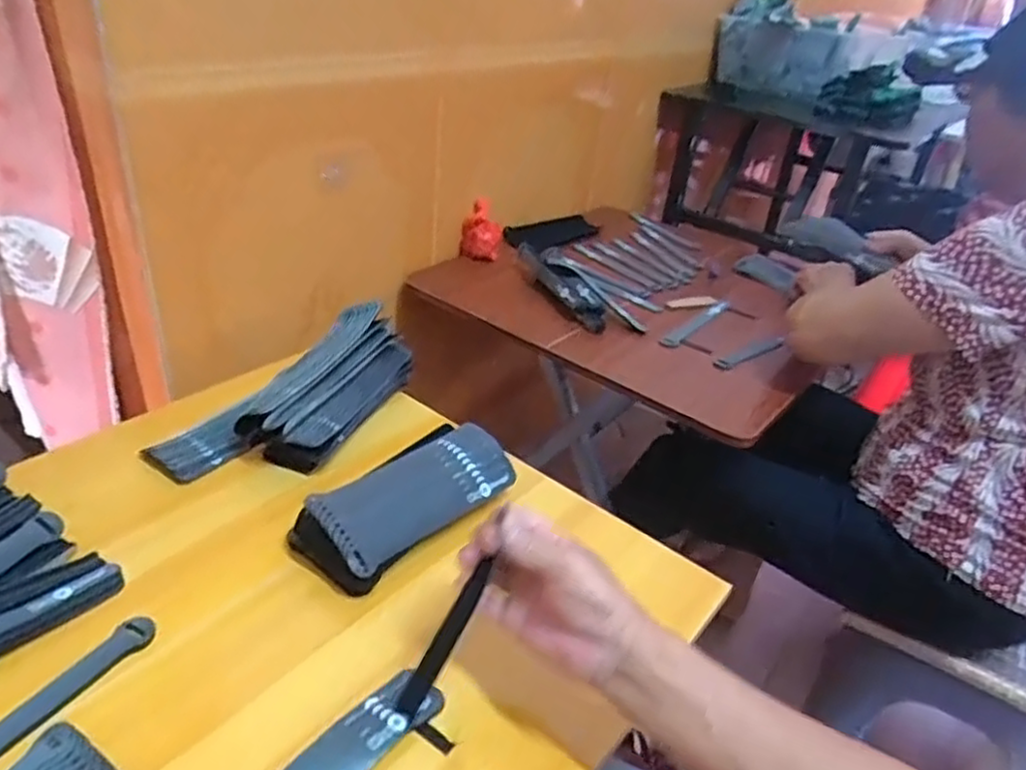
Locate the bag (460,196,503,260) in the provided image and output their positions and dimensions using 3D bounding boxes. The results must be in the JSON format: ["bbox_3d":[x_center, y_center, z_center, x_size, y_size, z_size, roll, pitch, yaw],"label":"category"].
[{"bbox_3d":[-0.051,-0.254,1.146,0.066,0.093,0.041,6,33,0],"label":"bag"}]

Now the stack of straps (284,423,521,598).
[{"bbox_3d":[-0.095,0.105,0.653,0.092,0.051,0.202,30,40,32],"label":"stack of straps"}]

